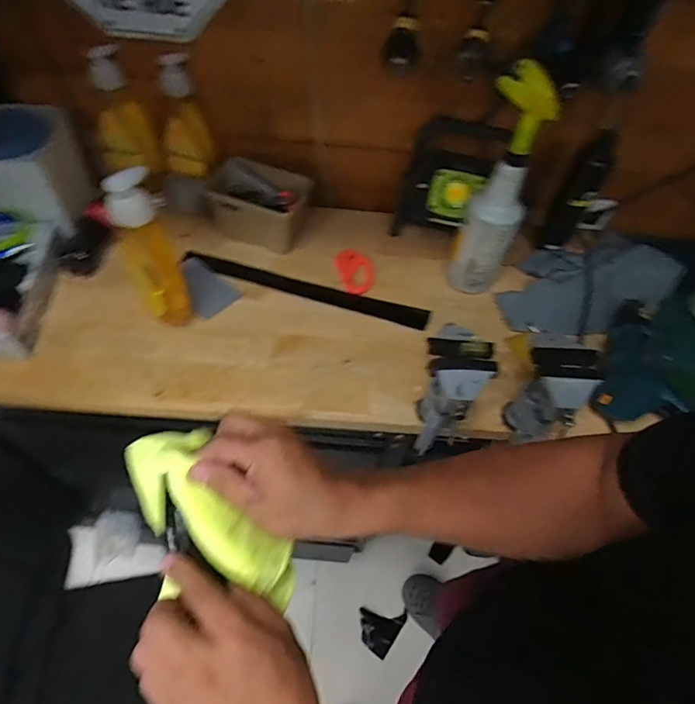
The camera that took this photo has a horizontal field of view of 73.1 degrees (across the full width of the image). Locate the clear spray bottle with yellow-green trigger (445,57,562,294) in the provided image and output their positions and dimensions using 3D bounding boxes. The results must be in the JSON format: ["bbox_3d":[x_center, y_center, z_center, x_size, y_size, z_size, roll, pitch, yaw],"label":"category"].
[{"bbox_3d":[0.227,-0.238,0.704,0.095,0.335,0.108,22,56,10],"label":"clear spray bottle with yellow-green trigger"}]

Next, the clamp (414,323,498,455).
[{"bbox_3d":[0.127,0.049,0.599,0.081,0.156,0.116,18,55,7],"label":"clamp"}]

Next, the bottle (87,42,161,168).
[{"bbox_3d":[-0.385,-0.400,0.803,0.087,0.190,0.060,-20,59,-18],"label":"bottle"}]

